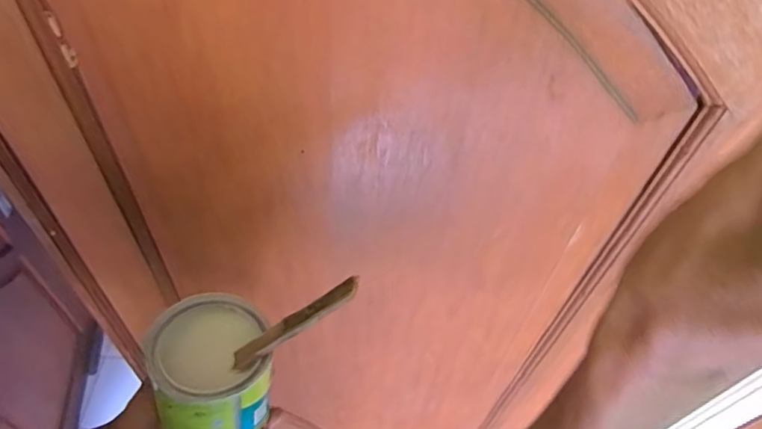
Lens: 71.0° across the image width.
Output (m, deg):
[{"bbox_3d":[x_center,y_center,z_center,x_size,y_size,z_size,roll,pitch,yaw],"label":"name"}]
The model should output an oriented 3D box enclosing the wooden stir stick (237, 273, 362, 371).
[{"bbox_3d":[-0.074,0.091,0.437,0.006,0.151,0.020,26,37,-44],"label":"wooden stir stick"}]

